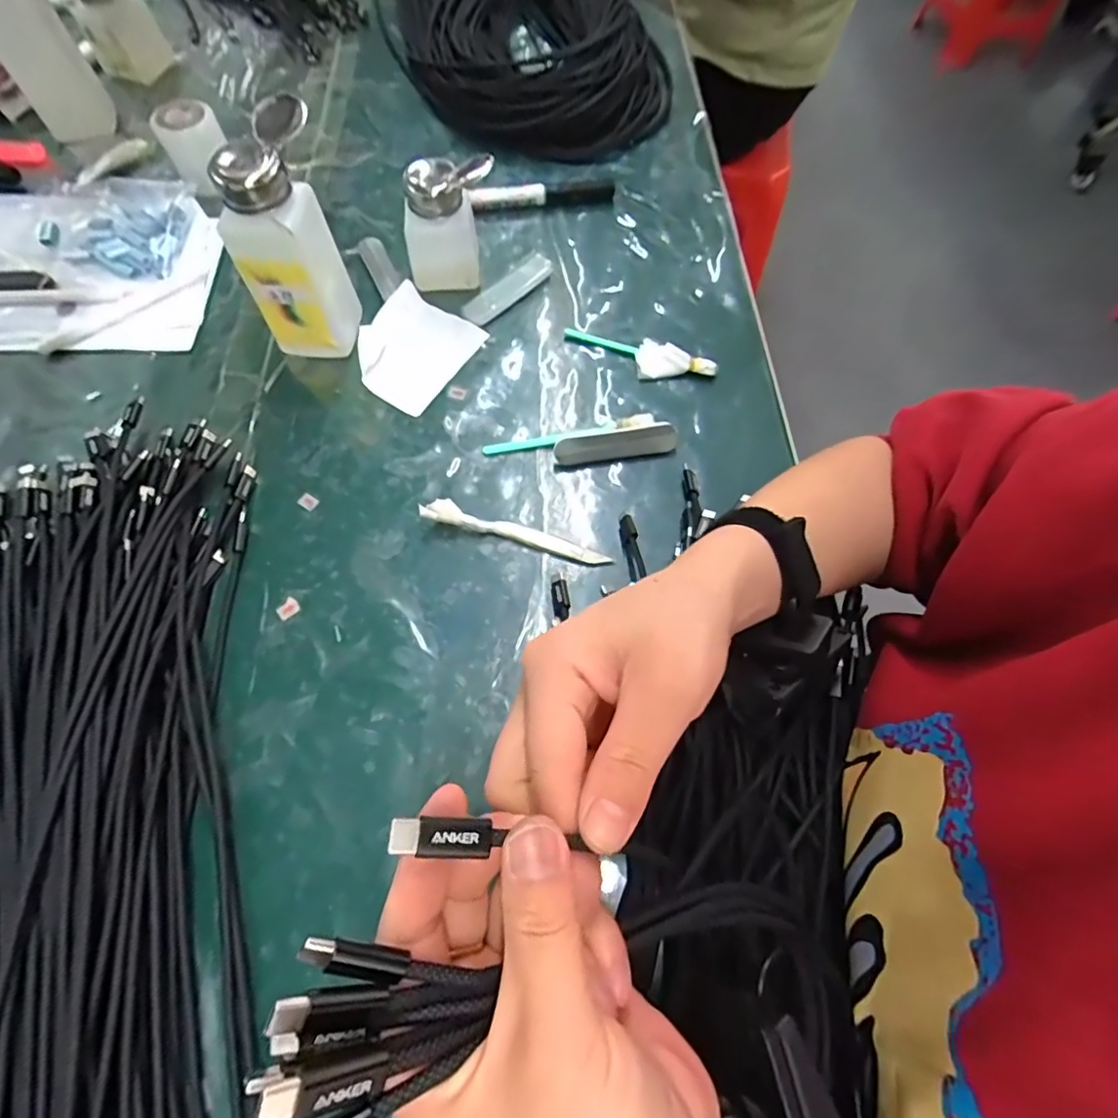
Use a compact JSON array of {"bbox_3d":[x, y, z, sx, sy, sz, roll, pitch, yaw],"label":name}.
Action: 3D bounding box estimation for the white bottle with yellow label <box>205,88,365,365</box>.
[{"bbox_3d":[-0.175,-0.200,0.361,0.048,0.126,0.062,10,66,3],"label":"white bottle with yellow label"}]

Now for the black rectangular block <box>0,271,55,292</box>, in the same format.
[{"bbox_3d":[-0.433,-0.216,0.426,0.067,0.006,0.019,-6,67,-4],"label":"black rectangular block"}]

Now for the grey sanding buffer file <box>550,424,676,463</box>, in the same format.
[{"bbox_3d":[0.038,-0.079,0.376,0.083,0.011,0.020,-11,111,-7],"label":"grey sanding buffer file"}]

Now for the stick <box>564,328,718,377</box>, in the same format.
[{"bbox_3d":[0.060,-0.154,0.407,0.115,0.012,0.025,20,68,8],"label":"stick"}]

